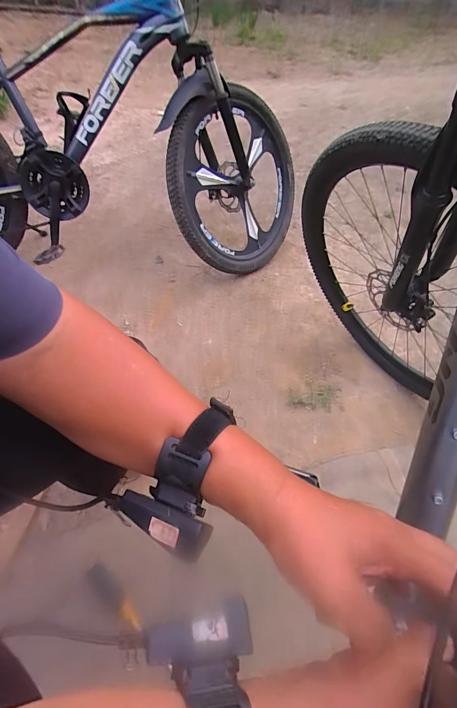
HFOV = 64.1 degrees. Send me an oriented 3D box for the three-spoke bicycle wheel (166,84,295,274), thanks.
[{"bbox_3d":[0.020,-0.555,1.209,0.082,0.554,0.530,17,83,45],"label":"three-spoke bicycle wheel"}]

